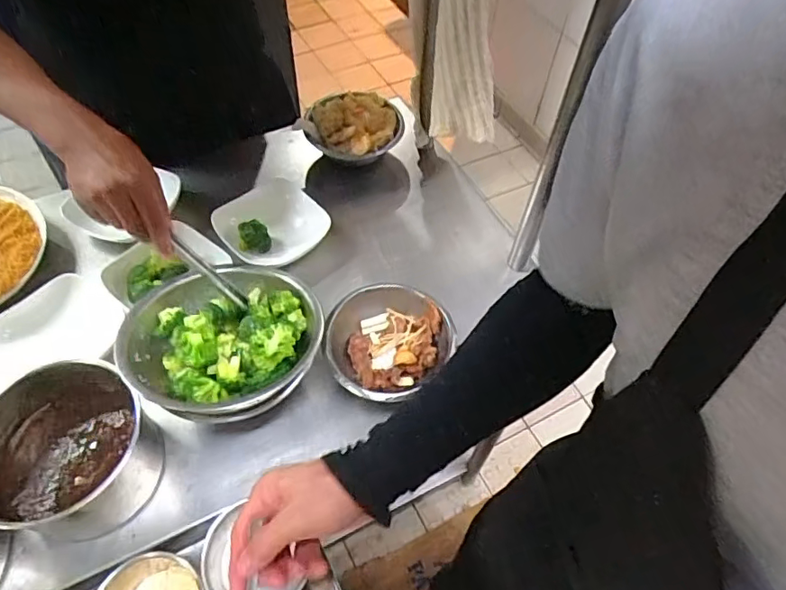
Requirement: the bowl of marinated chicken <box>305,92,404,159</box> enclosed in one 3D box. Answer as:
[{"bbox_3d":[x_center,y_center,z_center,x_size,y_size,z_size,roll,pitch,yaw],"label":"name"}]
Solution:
[{"bbox_3d":[-0.064,-0.285,0.914,0.150,0.062,0.119,36,61,20],"label":"bowl of marinated chicken"}]

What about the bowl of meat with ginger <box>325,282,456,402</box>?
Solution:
[{"bbox_3d":[-0.010,0.061,0.711,0.141,0.071,0.173,34,60,19],"label":"bowl of meat with ginger"}]

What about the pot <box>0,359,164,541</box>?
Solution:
[{"bbox_3d":[-0.360,0.179,0.589,0.175,0.111,0.163,1,55,-2],"label":"pot"}]

